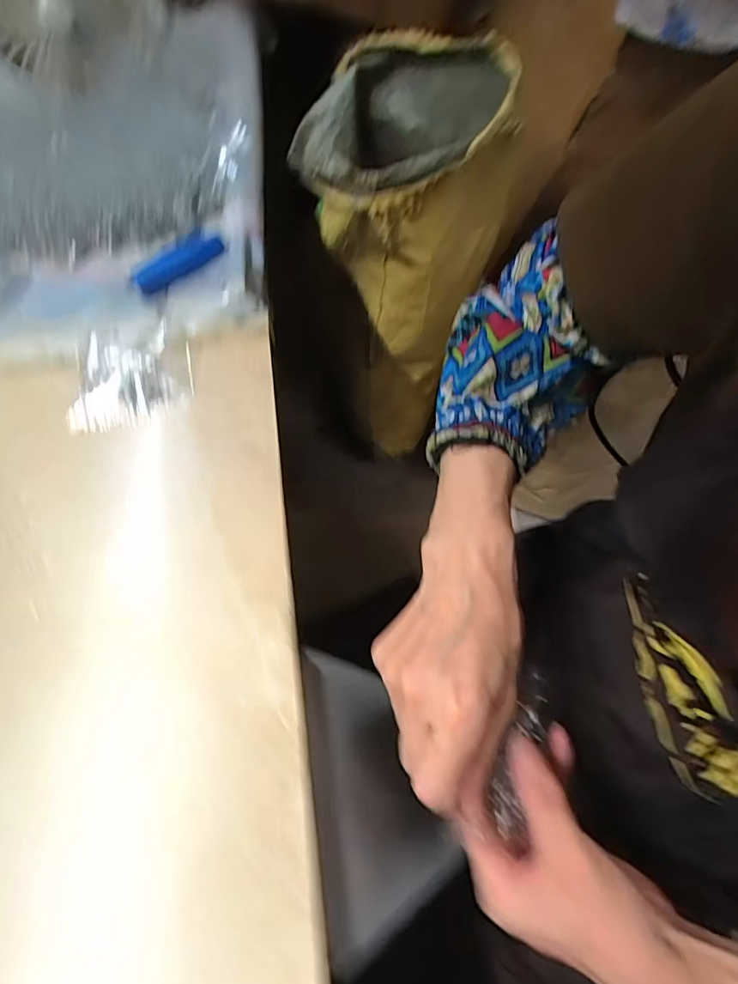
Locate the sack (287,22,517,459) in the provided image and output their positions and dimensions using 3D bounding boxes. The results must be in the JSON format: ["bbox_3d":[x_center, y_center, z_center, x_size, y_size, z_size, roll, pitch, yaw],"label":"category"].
[{"bbox_3d":[0.053,-0.392,0.930,0.321,0.626,0.326,-1,56,1],"label":"sack"}]

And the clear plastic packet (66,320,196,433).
[{"bbox_3d":[-0.201,-0.105,0.419,0.094,0.018,0.114,-11,58,-6],"label":"clear plastic packet"}]

